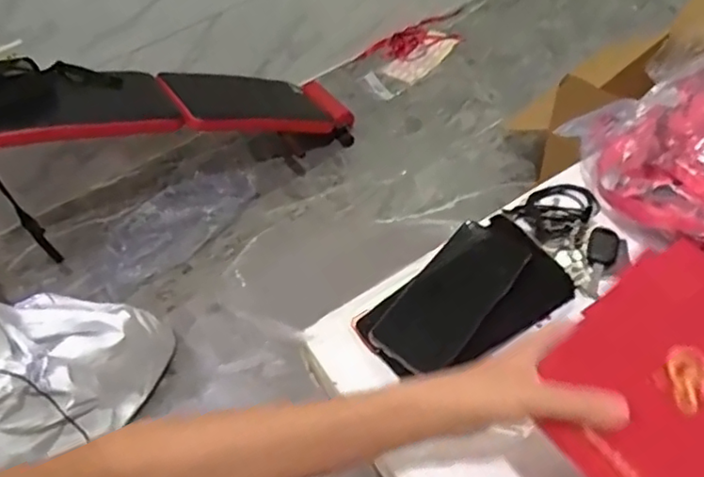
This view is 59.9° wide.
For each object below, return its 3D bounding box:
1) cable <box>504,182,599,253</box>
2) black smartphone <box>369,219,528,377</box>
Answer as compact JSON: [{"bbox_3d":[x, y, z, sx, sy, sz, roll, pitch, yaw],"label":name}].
[{"bbox_3d":[0.225,-0.033,0.666,0.097,0.028,0.072,-35,59,-18],"label":"cable"},{"bbox_3d":[0.095,0.055,0.589,0.078,0.016,0.166,35,64,26],"label":"black smartphone"}]

